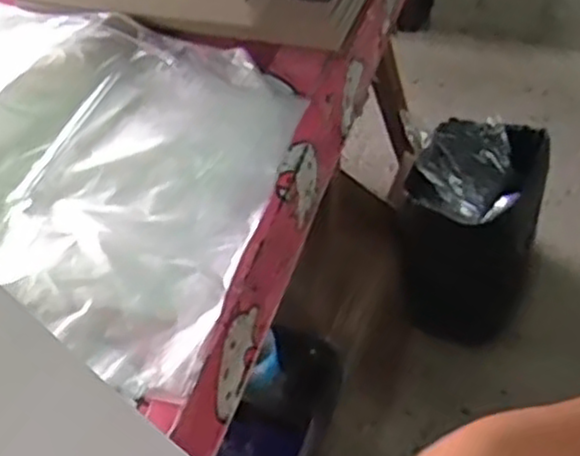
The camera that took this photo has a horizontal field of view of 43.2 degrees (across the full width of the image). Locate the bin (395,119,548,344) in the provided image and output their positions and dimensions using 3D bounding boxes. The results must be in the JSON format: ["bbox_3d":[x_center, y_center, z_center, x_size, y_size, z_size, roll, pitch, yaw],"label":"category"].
[{"bbox_3d":[0.347,0.004,1.411,0.227,0.340,0.302,12,50,17],"label":"bin"}]

